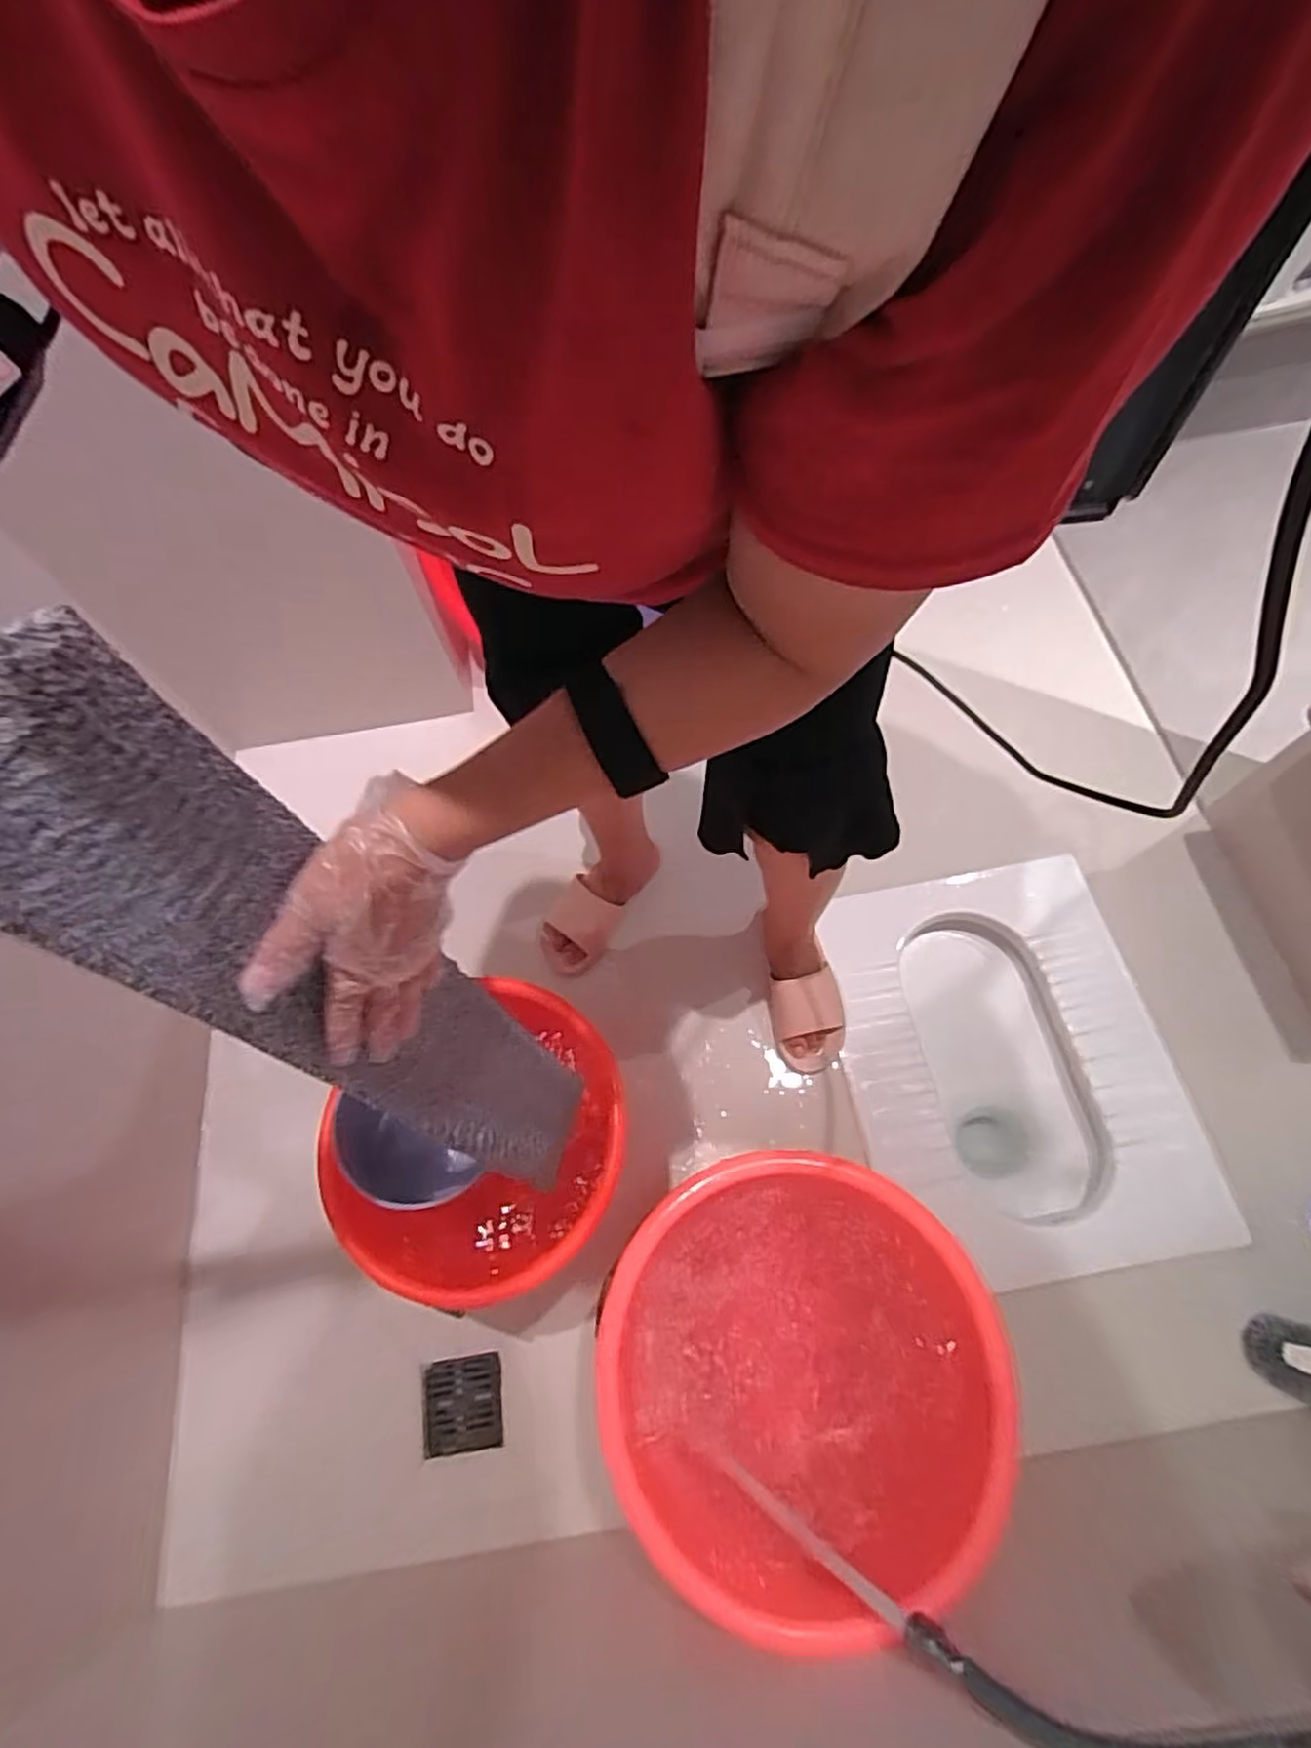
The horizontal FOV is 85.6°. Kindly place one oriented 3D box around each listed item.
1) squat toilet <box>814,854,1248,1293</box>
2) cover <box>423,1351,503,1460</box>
[{"bbox_3d":[0.477,0.264,1.023,0.407,0.130,0.539,-10,65,-2],"label":"squat toilet"},{"bbox_3d":[-0.244,0.672,0.899,0.106,0.008,0.099,-13,70,5],"label":"cover"}]

